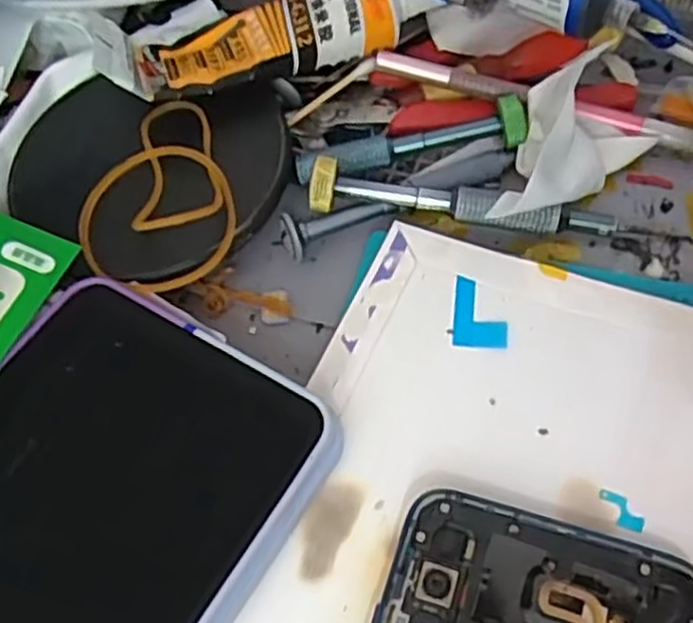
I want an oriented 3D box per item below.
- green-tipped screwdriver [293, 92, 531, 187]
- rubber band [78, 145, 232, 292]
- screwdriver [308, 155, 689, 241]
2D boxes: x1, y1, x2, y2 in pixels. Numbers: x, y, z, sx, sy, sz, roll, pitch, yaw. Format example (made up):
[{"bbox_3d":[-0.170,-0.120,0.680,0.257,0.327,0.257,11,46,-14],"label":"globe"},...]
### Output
[{"bbox_3d":[0.022,-0.060,0.268,0.081,0.012,0.014,-11,63,6],"label":"green-tipped screwdriver"},{"bbox_3d":[-0.062,-0.030,0.248,0.050,0.009,0.055,-1,58,5],"label":"rubber band"},{"bbox_3d":[0.048,-0.032,0.249,0.121,0.014,0.014,6,59,9],"label":"screwdriver"}]

